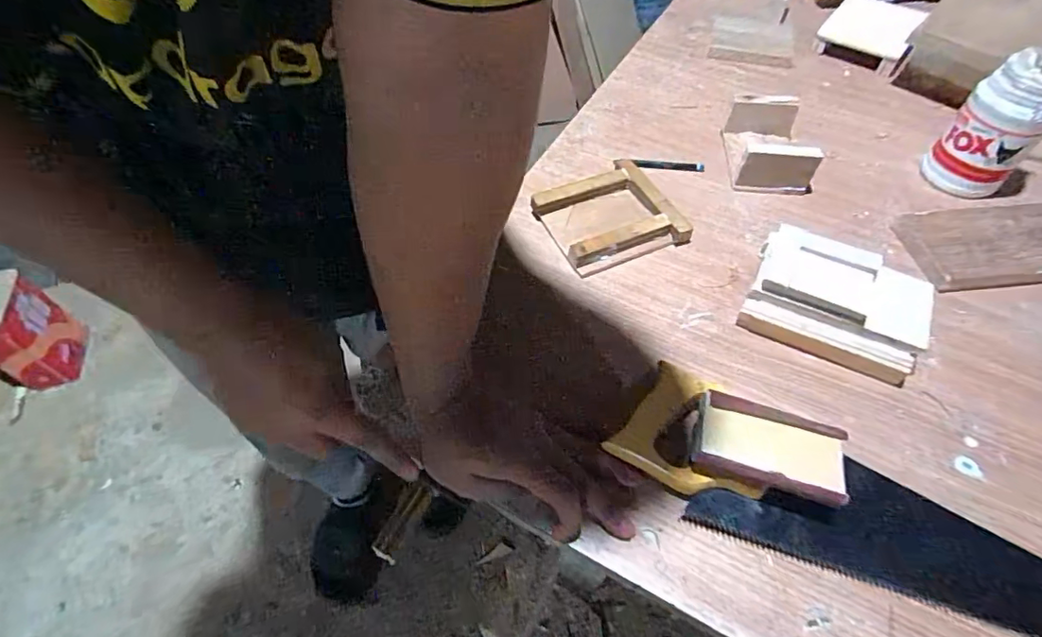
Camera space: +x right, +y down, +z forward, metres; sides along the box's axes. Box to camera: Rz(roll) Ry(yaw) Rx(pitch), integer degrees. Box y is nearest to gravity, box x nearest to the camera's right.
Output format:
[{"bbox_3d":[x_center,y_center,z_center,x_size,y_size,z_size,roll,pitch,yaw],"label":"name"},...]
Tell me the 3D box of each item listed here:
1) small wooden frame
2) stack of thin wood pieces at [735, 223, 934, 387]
[{"bbox_3d":[0.090,-0.113,0.563,0.126,0.026,0.126,-21,57,-16],"label":"small wooden frame"},{"bbox_3d":[0.283,-0.020,0.478,0.143,0.056,0.105,22,56,14],"label":"stack of thin wood pieces"}]

